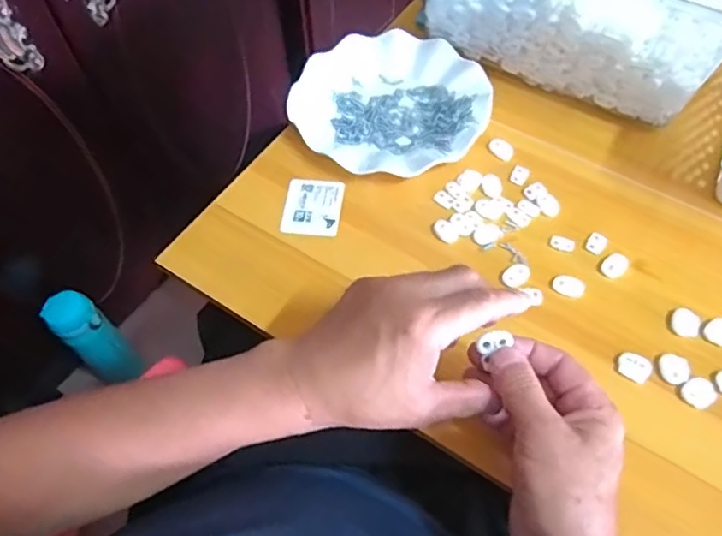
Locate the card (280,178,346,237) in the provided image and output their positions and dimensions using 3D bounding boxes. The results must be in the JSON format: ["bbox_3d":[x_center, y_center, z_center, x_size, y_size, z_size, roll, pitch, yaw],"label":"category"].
[{"bbox_3d":[-0.043,-0.054,0.527,0.050,0.004,0.060,5,59,4],"label":"card"}]

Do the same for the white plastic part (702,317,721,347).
[{"bbox_3d":[0.273,0.049,0.446,0.024,0.006,0.022,-1,58,1],"label":"white plastic part"}]

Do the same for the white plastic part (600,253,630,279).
[{"bbox_3d":[0.206,-0.002,0.480,0.018,0.005,0.022,33,65,19],"label":"white plastic part"}]

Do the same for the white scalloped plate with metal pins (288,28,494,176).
[{"bbox_3d":[0.029,-0.159,0.572,0.182,0.021,0.179,-1,58,1],"label":"white scalloped plate with metal pins"}]

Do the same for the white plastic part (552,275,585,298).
[{"bbox_3d":[0.167,0.014,0.472,0.024,0.007,0.014,25,62,15],"label":"white plastic part"}]

